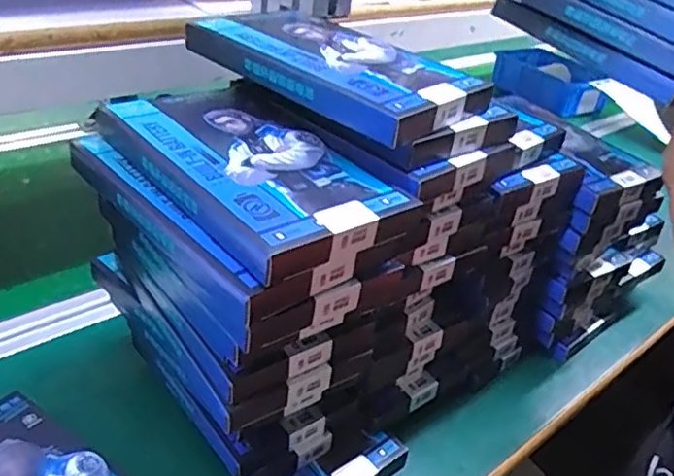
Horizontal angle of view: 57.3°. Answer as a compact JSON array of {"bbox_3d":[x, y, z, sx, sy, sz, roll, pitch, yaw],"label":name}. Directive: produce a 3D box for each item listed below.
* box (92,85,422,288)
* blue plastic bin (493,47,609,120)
[{"bbox_3d":[-0.045,-0.040,0.331,0.103,0.024,0.172,-19,41,-35],"label":"box"},{"bbox_3d":[0.390,-0.290,1.136,0.099,0.072,0.190,-16,39,-32],"label":"blue plastic bin"}]

